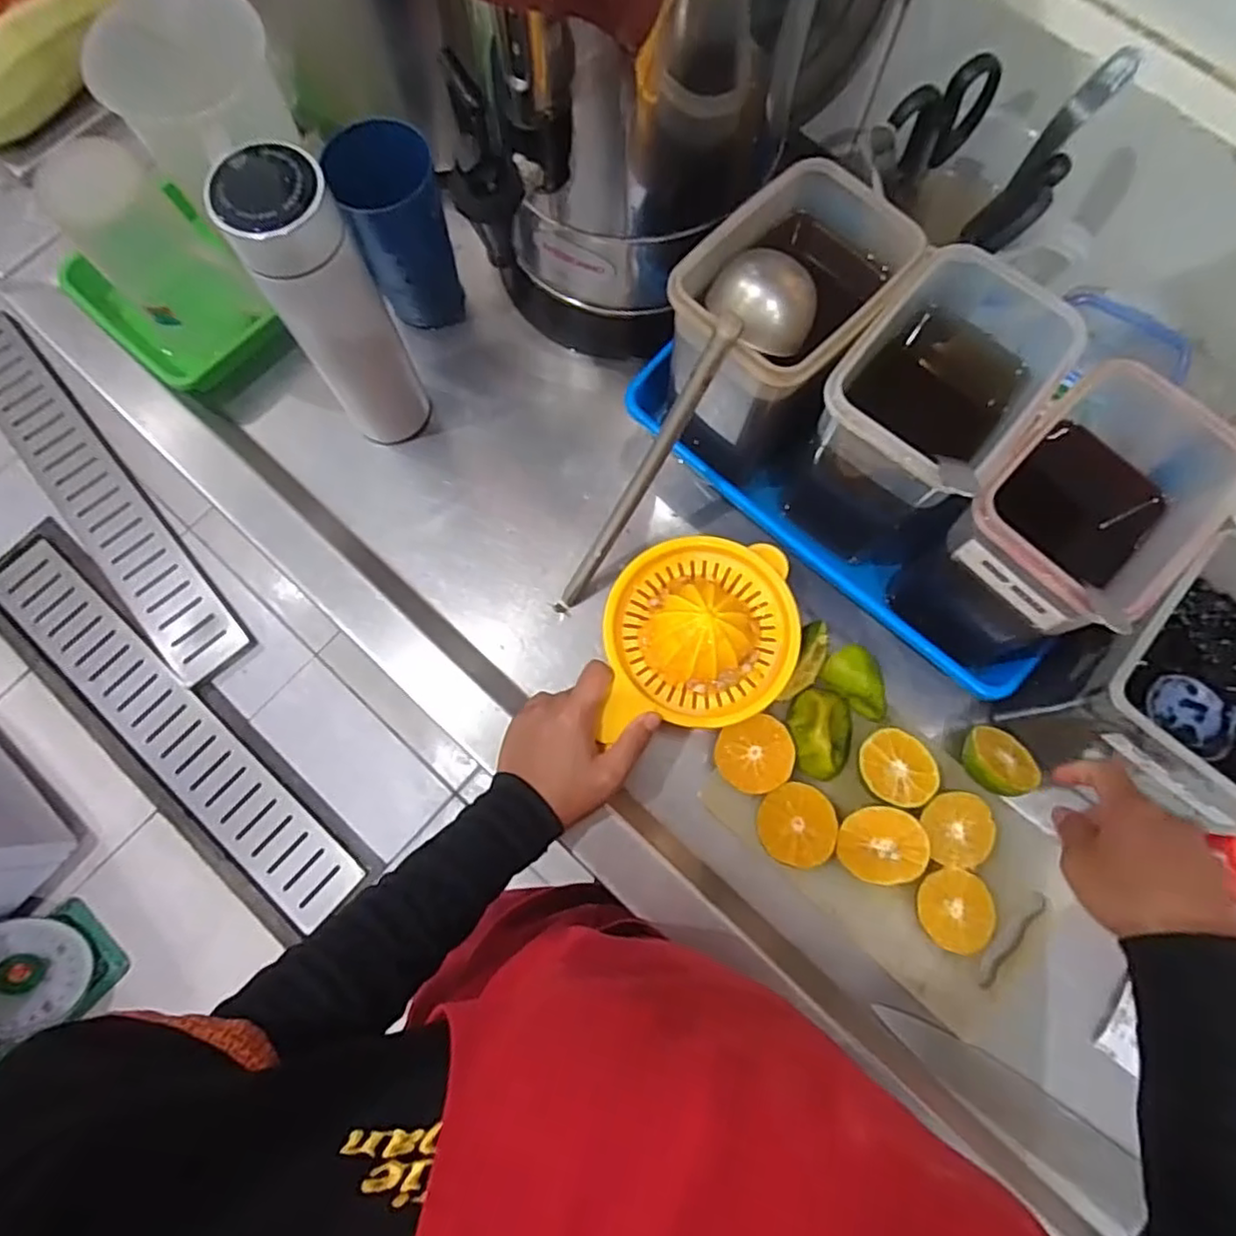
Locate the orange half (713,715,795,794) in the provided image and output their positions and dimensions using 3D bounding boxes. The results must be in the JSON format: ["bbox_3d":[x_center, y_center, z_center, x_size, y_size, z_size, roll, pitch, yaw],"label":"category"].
[{"bbox_3d":[0.097,0.100,0.492,0.052,0.037,0.050,0,77,0],"label":"orange half"}]

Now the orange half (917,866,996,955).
[{"bbox_3d":[0.226,0.198,0.466,0.050,0.025,0.050,23,78,6],"label":"orange half"}]

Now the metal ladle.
[{"bbox_3d":[0.031,-0.104,0.459,0.054,0.274,0.036,42,38,9],"label":"metal ladle"}]

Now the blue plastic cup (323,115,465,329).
[{"bbox_3d":[-0.165,-0.299,0.529,0.068,0.139,0.068,0,77,0],"label":"blue plastic cup"}]

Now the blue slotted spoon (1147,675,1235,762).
[{"bbox_3d":[0.407,0.048,0.396,0.152,0.033,0.050,-20,72,41],"label":"blue slotted spoon"}]

